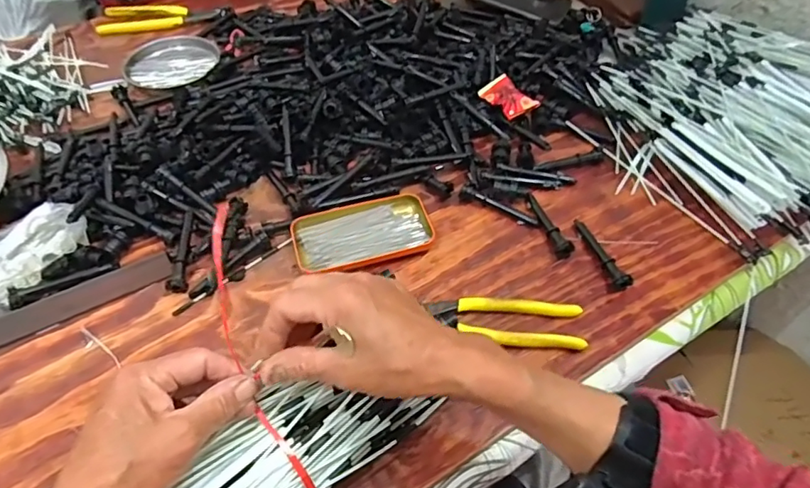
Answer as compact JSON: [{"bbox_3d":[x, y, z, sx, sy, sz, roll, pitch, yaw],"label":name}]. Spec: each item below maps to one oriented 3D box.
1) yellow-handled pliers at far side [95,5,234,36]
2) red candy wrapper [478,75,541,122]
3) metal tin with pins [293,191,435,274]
[{"bbox_3d":[-0.393,-0.379,0.880,0.216,0.020,0.074,-5,50,-4],"label":"yellow-handled pliers at far side"},{"bbox_3d":[0.133,-0.189,0.685,0.044,0.021,0.068,-34,58,-25],"label":"red candy wrapper"},{"bbox_3d":[-0.045,-0.012,0.562,0.140,0.016,0.080,-14,52,-11],"label":"metal tin with pins"}]

